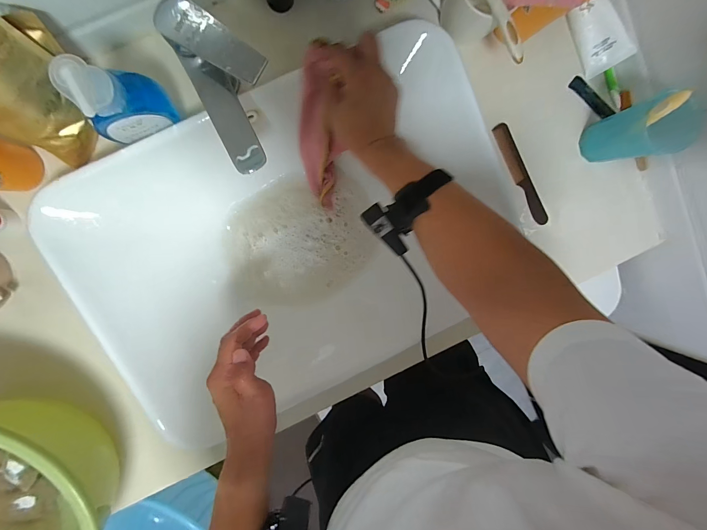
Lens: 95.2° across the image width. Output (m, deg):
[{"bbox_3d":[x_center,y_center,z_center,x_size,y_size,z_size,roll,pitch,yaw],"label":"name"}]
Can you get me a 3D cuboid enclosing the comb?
[{"bbox_3d":[0.267,-0.142,0.514,0.027,0.010,0.172,-31,99,-2],"label":"comb"}]

